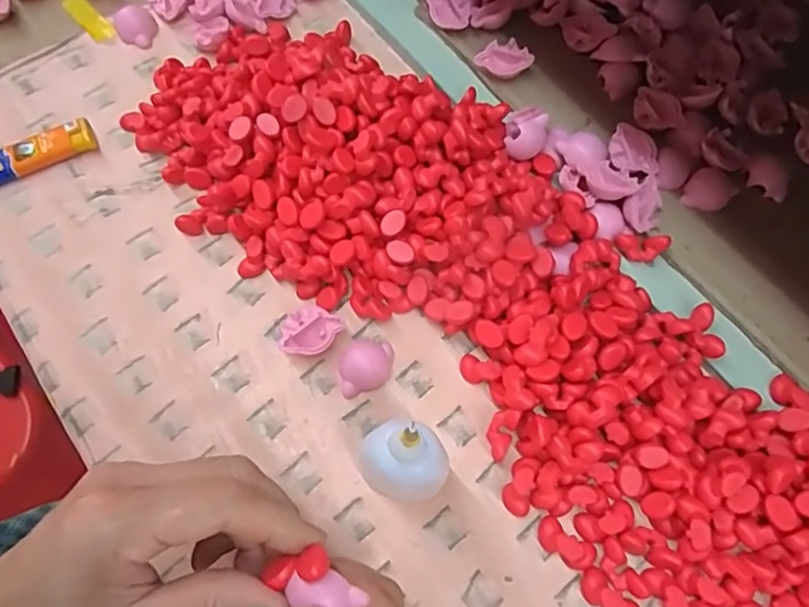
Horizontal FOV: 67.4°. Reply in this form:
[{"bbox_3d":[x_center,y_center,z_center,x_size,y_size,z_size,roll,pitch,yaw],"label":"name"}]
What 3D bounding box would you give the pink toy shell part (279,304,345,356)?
[{"bbox_3d":[-0.056,0.015,0.352,0.036,0.016,0.027,-26,70,-12],"label":"pink toy shell part"}]

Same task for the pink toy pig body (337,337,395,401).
[{"bbox_3d":[-0.022,0.035,0.346,0.031,0.012,0.032,0,67,-1],"label":"pink toy pig body"}]

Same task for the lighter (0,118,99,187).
[{"bbox_3d":[-0.241,-0.096,0.395,0.080,0.014,0.021,-19,69,-9],"label":"lighter"}]

